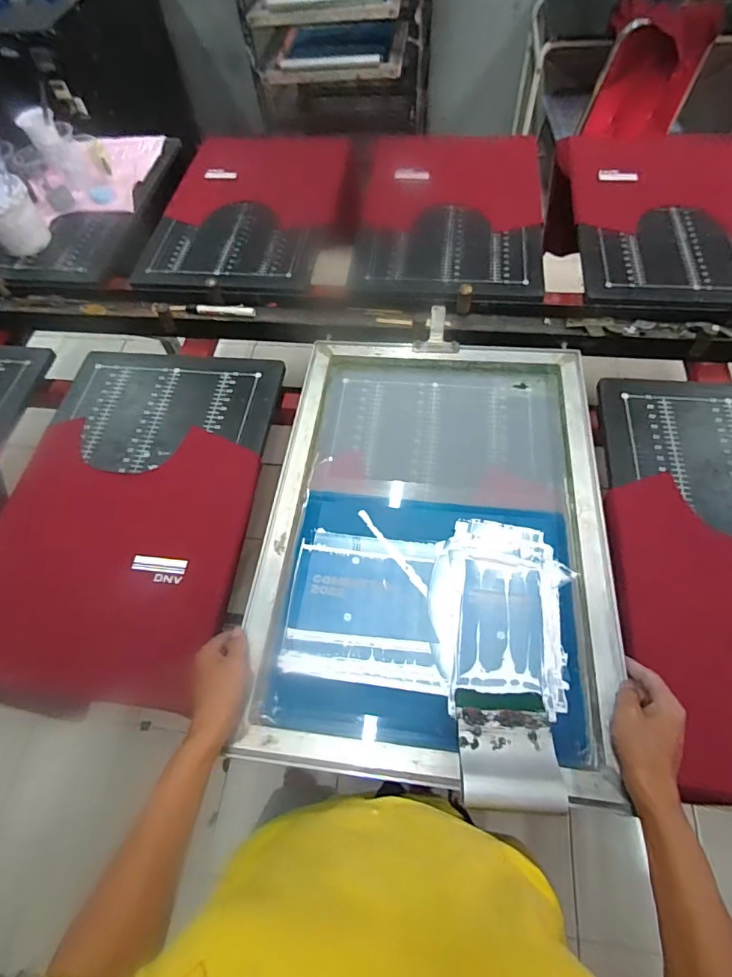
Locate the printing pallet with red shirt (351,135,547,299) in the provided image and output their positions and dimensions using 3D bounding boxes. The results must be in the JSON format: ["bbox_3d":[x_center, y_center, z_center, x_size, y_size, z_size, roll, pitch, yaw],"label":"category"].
[{"bbox_3d":[0.190,-0.620,1.042,0.394,0.034,0.589,6,60,3],"label":"printing pallet with red shirt"}]

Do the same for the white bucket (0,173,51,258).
[{"bbox_3d":[-0.799,-0.610,1.062,0.125,0.131,0.120,-34,65,-13],"label":"white bucket"}]

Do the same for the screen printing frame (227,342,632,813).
[{"bbox_3d":[0.097,0.042,0.672,0.456,0.048,0.640,5,62,6],"label":"screen printing frame"}]

